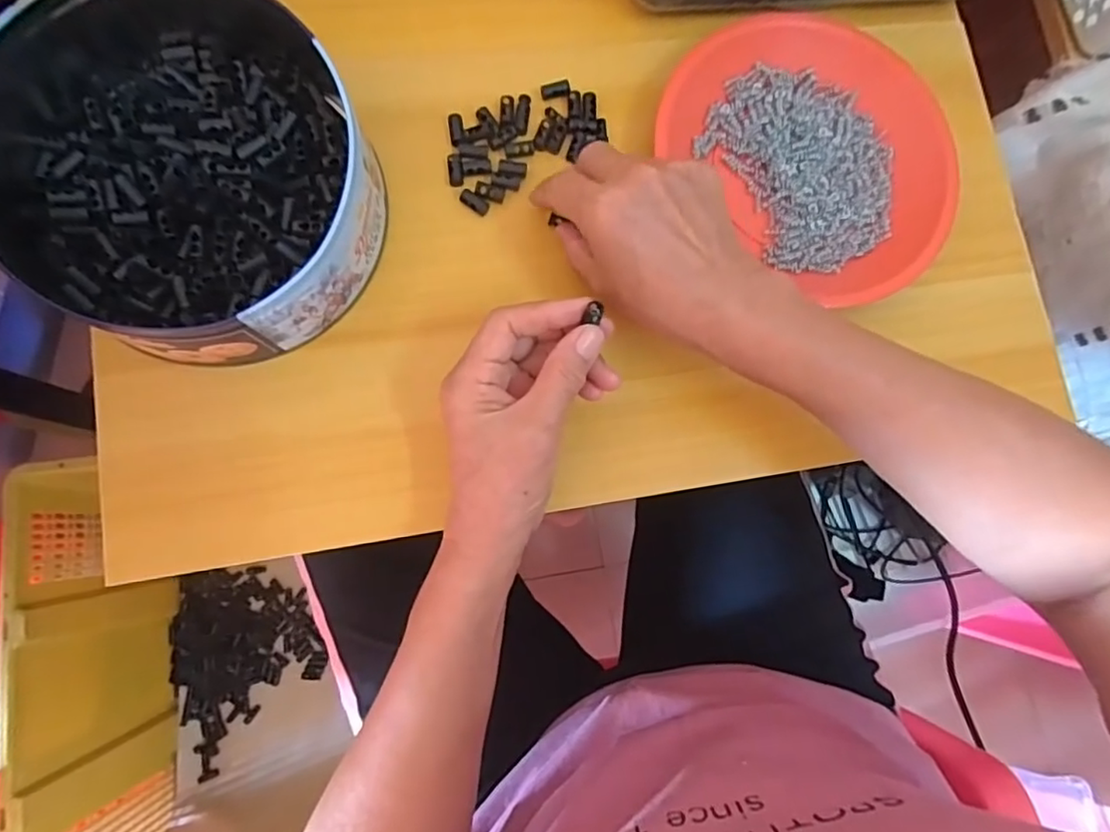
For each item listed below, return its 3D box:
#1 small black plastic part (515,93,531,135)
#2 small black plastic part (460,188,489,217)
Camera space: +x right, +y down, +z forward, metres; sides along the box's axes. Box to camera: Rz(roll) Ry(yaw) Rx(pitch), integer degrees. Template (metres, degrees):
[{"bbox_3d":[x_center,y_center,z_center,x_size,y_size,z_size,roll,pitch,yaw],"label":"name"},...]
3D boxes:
[{"bbox_3d":[-0.021,-0.195,0.394,0.008,0.004,0.028,7,82,-6],"label":"small black plastic part"},{"bbox_3d":[-0.051,-0.135,0.385,0.020,0.004,0.009,32,81,-2],"label":"small black plastic part"}]

